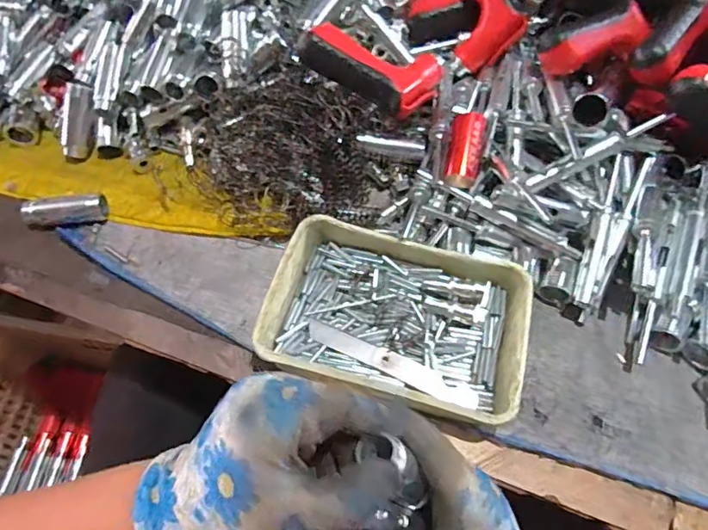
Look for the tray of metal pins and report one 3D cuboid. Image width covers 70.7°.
[{"bbox_3d":[0.035,0.039,0.406,0.199,0.040,0.141,16,64,7],"label":"tray of metal pins"}]

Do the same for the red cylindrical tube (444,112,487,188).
[{"bbox_3d":[0.102,-0.103,0.453,0.031,0.028,0.065,11,89,4],"label":"red cylindrical tube"}]

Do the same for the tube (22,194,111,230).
[{"bbox_3d":[-0.267,-0.050,0.461,0.071,0.019,0.029,-10,64,-6],"label":"tube"}]

